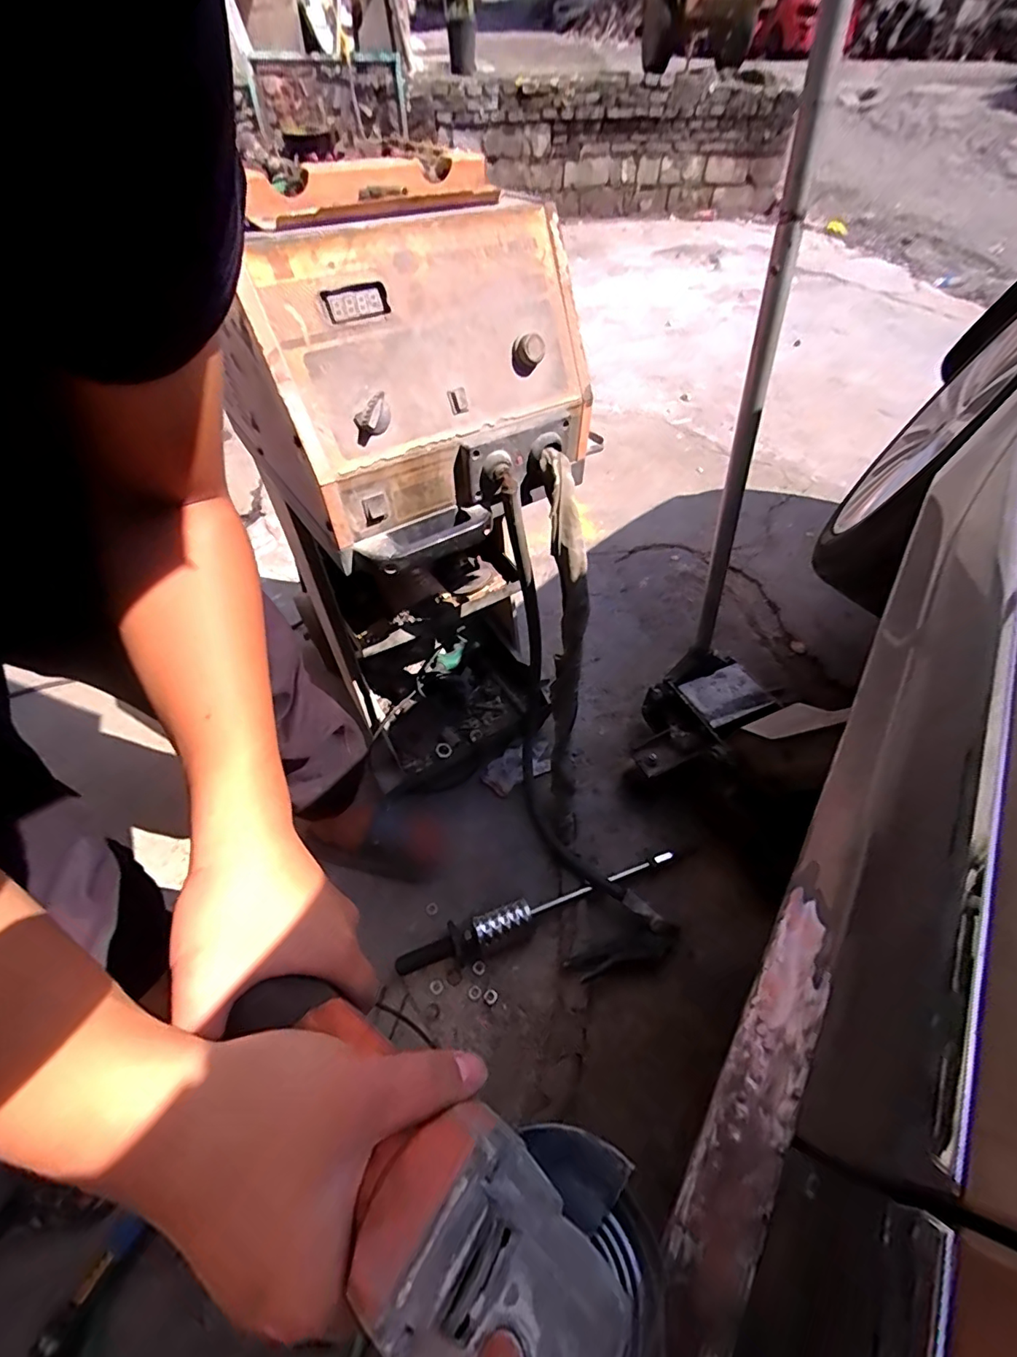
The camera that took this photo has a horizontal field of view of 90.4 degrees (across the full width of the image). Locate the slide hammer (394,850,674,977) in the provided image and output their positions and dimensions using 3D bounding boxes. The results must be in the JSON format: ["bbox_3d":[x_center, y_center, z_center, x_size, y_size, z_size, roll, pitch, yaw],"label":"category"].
[{"bbox_3d":[0.078,0.401,0.902,0.516,0.052,0.059,-17,53,-13],"label":"slide hammer"}]

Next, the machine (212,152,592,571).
[{"bbox_3d":[-0.108,-0.360,0.596,0.408,0.295,0.252,-32,58,-23],"label":"machine"}]

